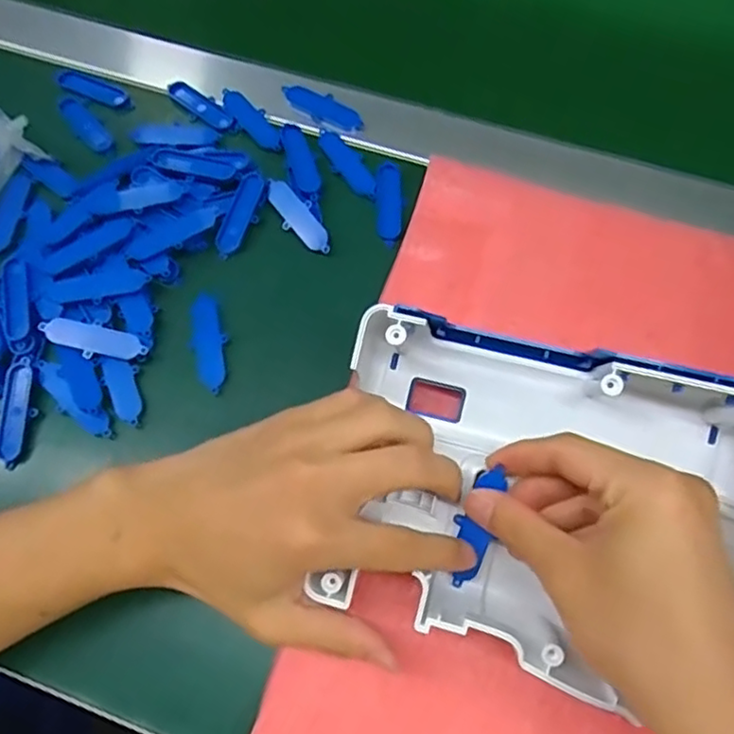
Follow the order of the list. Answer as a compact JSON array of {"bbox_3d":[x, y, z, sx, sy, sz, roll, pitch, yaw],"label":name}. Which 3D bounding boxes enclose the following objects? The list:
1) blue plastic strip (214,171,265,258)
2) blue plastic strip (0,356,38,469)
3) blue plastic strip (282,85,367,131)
[{"bbox_3d":[-0.076,-0.092,0.381,0.017,0.006,0.054,20,72,8],"label":"blue plastic strip"},{"bbox_3d":[-0.192,0.024,0.350,0.018,0.009,0.057,3,70,2],"label":"blue plastic strip"},{"bbox_3d":[-0.029,-0.169,0.415,0.055,0.007,0.018,31,74,11],"label":"blue plastic strip"}]

